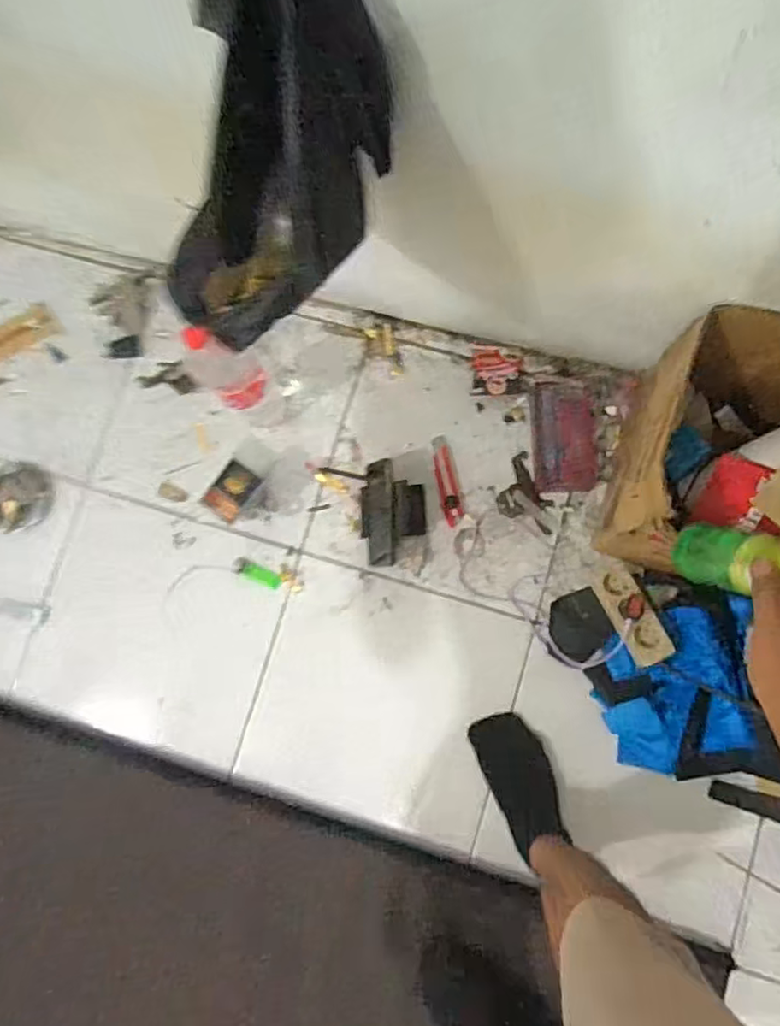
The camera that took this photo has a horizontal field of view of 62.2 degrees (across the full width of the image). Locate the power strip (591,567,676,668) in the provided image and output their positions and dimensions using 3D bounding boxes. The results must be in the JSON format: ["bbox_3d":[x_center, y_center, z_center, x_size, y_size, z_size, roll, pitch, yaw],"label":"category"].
[{"bbox_3d":[0.368,0.158,0.981,0.058,0.040,0.159,-27,81,0],"label":"power strip"}]

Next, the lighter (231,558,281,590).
[{"bbox_3d":[-0.220,0.100,1.066,0.083,0.007,0.029,21,85,7],"label":"lighter"}]

